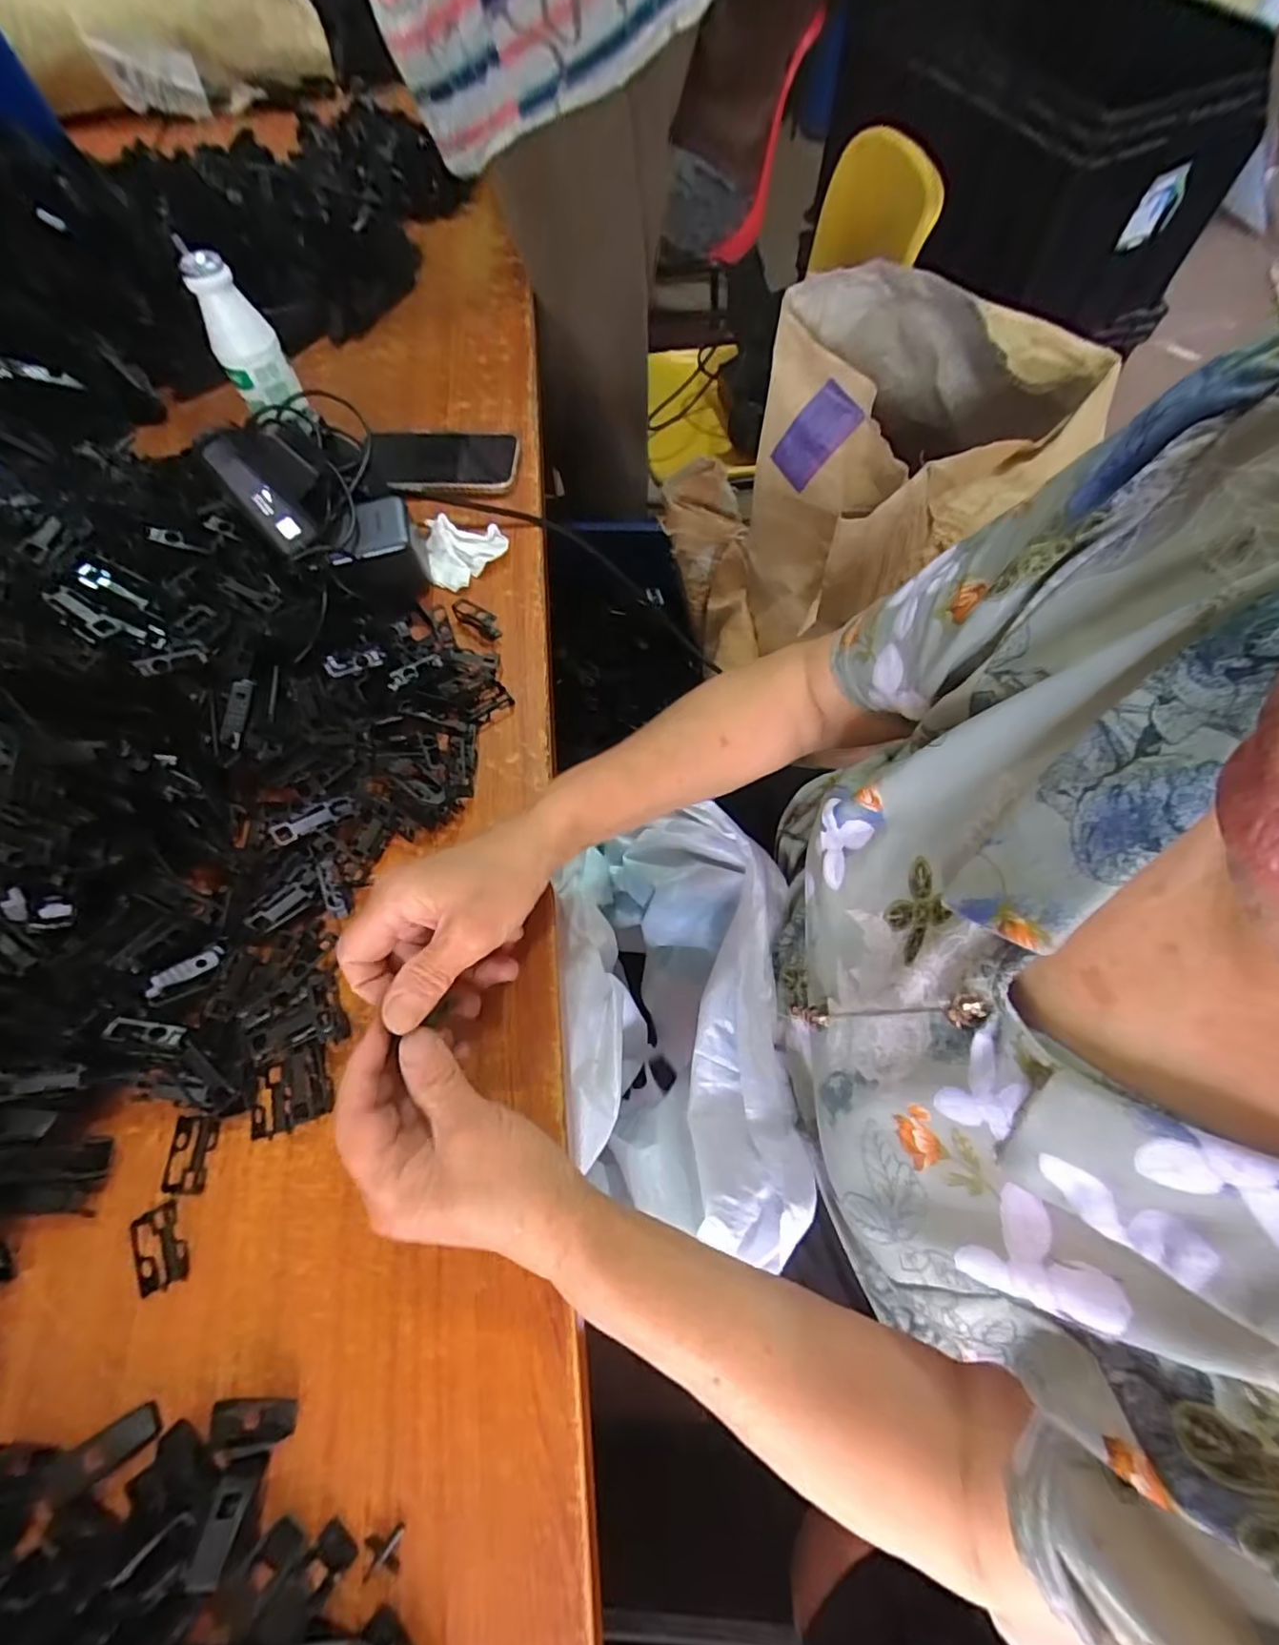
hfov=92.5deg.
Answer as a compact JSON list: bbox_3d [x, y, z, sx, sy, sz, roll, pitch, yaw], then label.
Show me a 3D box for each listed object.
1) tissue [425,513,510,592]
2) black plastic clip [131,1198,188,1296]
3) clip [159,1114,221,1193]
[{"bbox_3d":[-0.145,-0.224,0.502,0.068,0.018,0.066,3,66,2],"label":"tissue"},{"bbox_3d":[-0.251,0.223,0.321,0.023,0.007,0.038,-28,69,-11],"label":"black plastic clip"},{"bbox_3d":[-0.247,0.183,0.337,0.023,0.005,0.038,3,66,2],"label":"clip"}]

